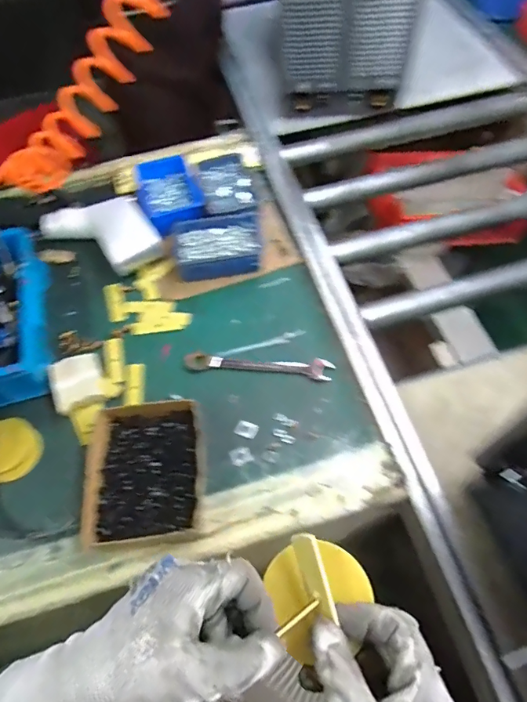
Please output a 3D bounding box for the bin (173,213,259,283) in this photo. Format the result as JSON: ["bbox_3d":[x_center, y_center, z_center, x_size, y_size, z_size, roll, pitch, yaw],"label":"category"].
[{"bbox_3d":[-0.078,-0.174,0.738,0.145,0.044,0.104,-9,60,-1],"label":"bin"}]

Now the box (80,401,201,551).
[{"bbox_3d":[-0.149,0.149,0.554,0.140,0.037,0.164,-7,62,2],"label":"box"}]

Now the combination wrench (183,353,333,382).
[{"bbox_3d":[-0.009,0.021,0.641,0.214,0.012,0.033,4,63,7],"label":"combination wrench"}]

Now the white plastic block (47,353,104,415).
[{"bbox_3d":[-0.267,0.041,0.629,0.074,0.025,0.084,-30,64,-10],"label":"white plastic block"}]

